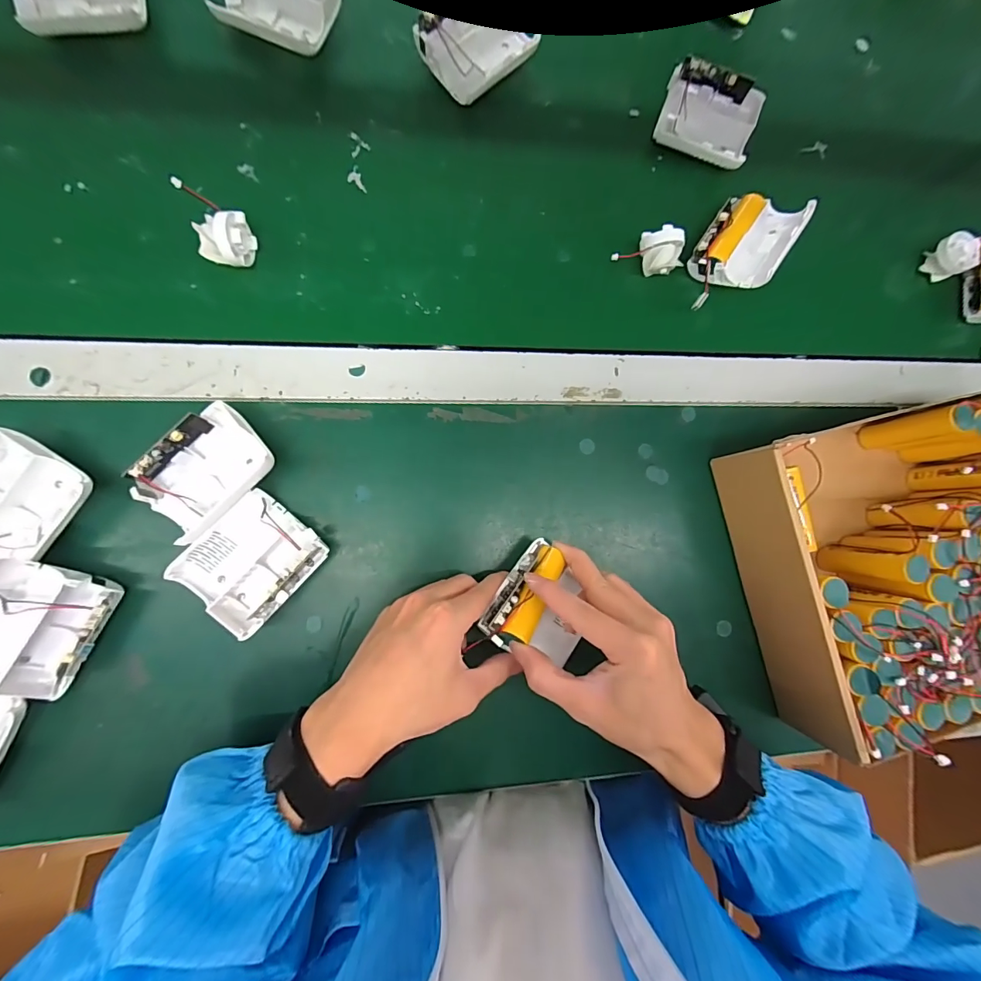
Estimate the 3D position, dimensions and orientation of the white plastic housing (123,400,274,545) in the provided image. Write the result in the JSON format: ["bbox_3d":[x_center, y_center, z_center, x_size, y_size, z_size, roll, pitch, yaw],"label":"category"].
[{"bbox_3d":[-0.193,-0.014,0.296,0.063,0.037,0.079,45,82,-2],"label":"white plastic housing"}]

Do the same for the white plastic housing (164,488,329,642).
[{"bbox_3d":[-0.164,0.048,0.298,0.068,0.037,0.080,41,82,-3],"label":"white plastic housing"}]

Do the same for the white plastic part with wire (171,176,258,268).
[{"bbox_3d":[-0.194,-0.184,0.308,0.036,0.046,0.036,5,85,-7],"label":"white plastic part with wire"}]

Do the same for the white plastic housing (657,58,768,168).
[{"bbox_3d":[0.187,-0.318,0.374,0.080,0.037,0.068,16,84,-6],"label":"white plastic housing"}]

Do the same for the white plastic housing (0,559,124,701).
[{"bbox_3d":[-0.291,0.090,0.271,0.066,0.049,0.087,24,83,-5],"label":"white plastic housing"}]

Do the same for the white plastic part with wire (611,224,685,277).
[{"bbox_3d":[0.129,-0.201,0.360,0.056,0.028,0.029,6,85,-7],"label":"white plastic part with wire"}]

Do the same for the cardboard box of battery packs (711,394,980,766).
[{"bbox_3d":[0.330,0.053,0.342,0.233,0.077,0.218,-13,88,-8],"label":"cardboard box of battery packs"}]

